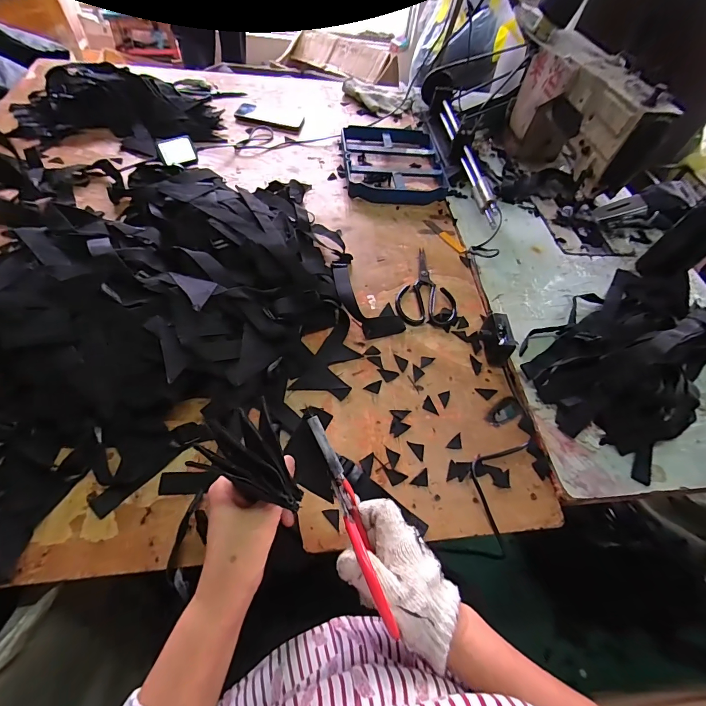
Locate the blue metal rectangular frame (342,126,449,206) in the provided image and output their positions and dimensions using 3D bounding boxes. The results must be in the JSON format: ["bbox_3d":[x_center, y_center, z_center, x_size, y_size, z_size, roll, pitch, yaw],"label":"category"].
[{"bbox_3d":[0.091,-0.428,0.825,0.223,0.031,0.241,0,58,-7],"label":"blue metal rectangular frame"}]

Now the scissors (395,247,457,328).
[{"bbox_3d":[0.119,-0.119,0.658,0.104,0.008,0.169,-6,59,-11],"label":"scissors"}]

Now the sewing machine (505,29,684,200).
[{"bbox_3d":[0.483,-0.502,0.815,0.134,0.246,0.379,1,58,-6],"label":"sewing machine"}]

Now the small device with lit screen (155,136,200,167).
[{"bbox_3d":[-0.357,-0.410,0.745,0.069,0.017,0.054,-20,101,-14],"label":"small device with lit screen"}]

